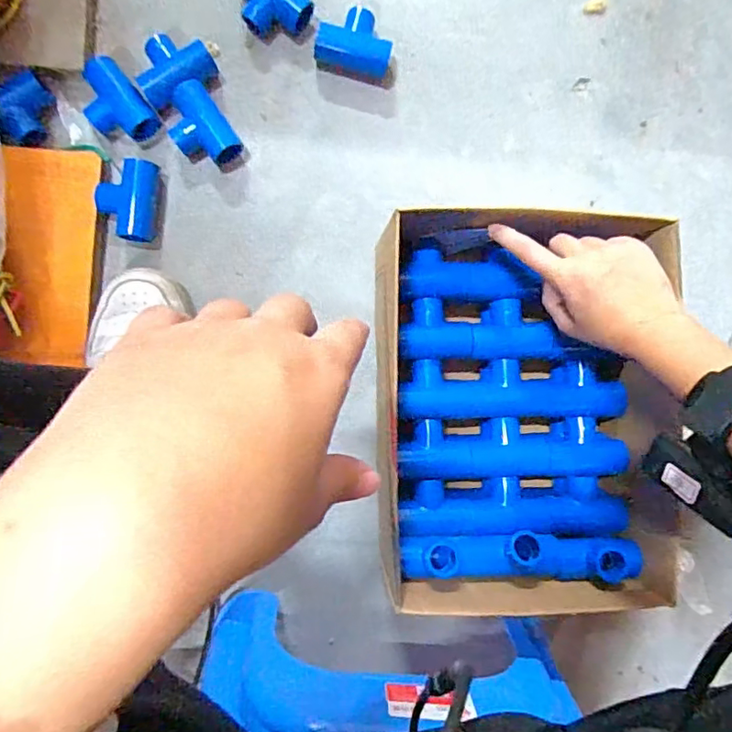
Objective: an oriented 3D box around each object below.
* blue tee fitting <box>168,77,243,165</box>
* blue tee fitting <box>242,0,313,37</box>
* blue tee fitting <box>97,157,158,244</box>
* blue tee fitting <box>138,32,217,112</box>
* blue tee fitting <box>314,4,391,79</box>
[{"bbox_3d":[-0.150,-0.214,0.506,0.048,0.028,0.072,-34,94,-1],"label":"blue tee fitting"},{"bbox_3d":[-0.088,-0.326,0.506,0.070,0.027,0.048,34,90,-5],"label":"blue tee fitting"},{"bbox_3d":[-0.211,-0.147,0.495,0.046,0.024,0.067,7,92,-4],"label":"blue tee fitting"},{"bbox_3d":[-0.174,-0.268,0.502,0.067,0.026,0.054,-38,94,-1],"label":"blue tee fitting"},{"bbox_3d":[-0.010,-0.298,0.514,0.068,0.025,0.050,8,92,-4],"label":"blue tee fitting"}]

